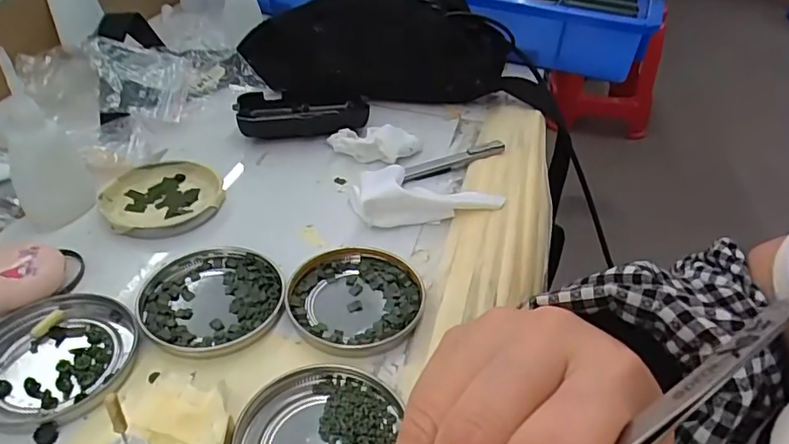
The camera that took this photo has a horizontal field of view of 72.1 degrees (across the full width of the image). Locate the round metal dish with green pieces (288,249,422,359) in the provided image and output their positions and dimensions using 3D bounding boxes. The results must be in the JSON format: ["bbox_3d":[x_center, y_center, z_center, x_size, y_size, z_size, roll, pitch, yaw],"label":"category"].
[{"bbox_3d":[-0.023,0.044,0.319,0.076,0.008,0.075,2,38,-2],"label":"round metal dish with green pieces"}]

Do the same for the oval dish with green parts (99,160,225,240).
[{"bbox_3d":[-0.164,-0.018,0.382,0.076,0.011,0.076,-27,47,-33],"label":"oval dish with green parts"}]

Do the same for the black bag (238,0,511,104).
[{"bbox_3d":[-0.017,-0.177,0.526,0.238,0.100,0.097,-8,40,-14],"label":"black bag"}]

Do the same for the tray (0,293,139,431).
[{"bbox_3d":[-0.174,0.067,0.276,0.077,0.009,0.074,2,38,-2],"label":"tray"}]

